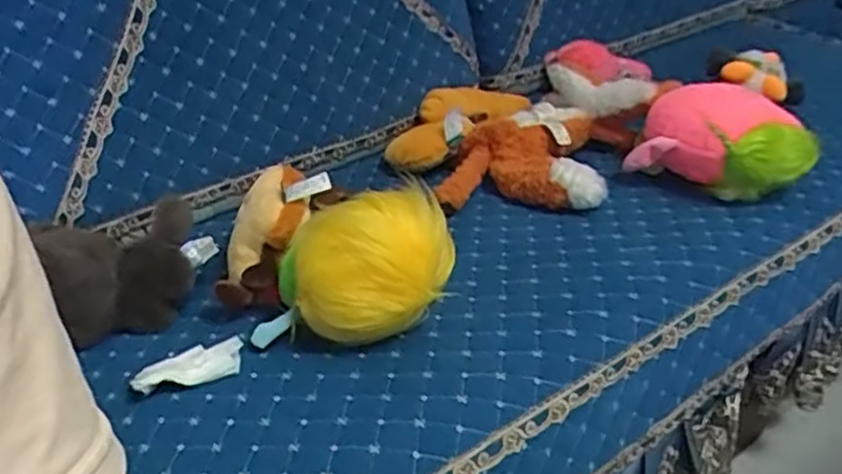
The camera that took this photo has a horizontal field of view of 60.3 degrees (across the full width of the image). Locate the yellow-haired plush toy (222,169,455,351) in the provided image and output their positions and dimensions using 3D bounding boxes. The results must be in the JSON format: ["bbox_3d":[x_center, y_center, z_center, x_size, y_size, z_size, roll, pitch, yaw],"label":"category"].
[{"bbox_3d":[-0.098,0.026,0.726,0.230,0.138,0.147,14,36,31],"label":"yellow-haired plush toy"}]

